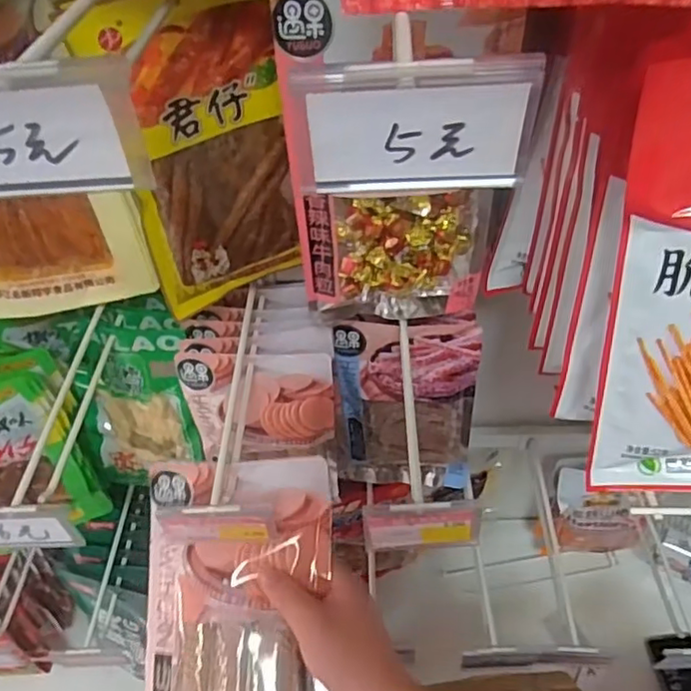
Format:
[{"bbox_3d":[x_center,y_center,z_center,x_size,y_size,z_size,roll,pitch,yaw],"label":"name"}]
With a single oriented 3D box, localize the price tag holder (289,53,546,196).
[{"bbox_3d":[0.022,-0.072,0.208,0.079,0.047,0.006,-1,48,4],"label":"price tag holder"}]

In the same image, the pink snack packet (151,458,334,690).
[{"bbox_3d":[-0.086,0.212,0.476,0.147,0.022,0.240,-1,76,6],"label":"pink snack packet"}]

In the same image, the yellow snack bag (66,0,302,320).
[{"bbox_3d":[-0.100,-0.134,0.460,0.125,0.240,0.015,-21,44,-15],"label":"yellow snack bag"}]

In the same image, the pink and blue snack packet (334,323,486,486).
[{"bbox_3d":[0.065,0.081,0.677,0.149,0.270,0.028,2,44,9],"label":"pink and blue snack packet"}]

